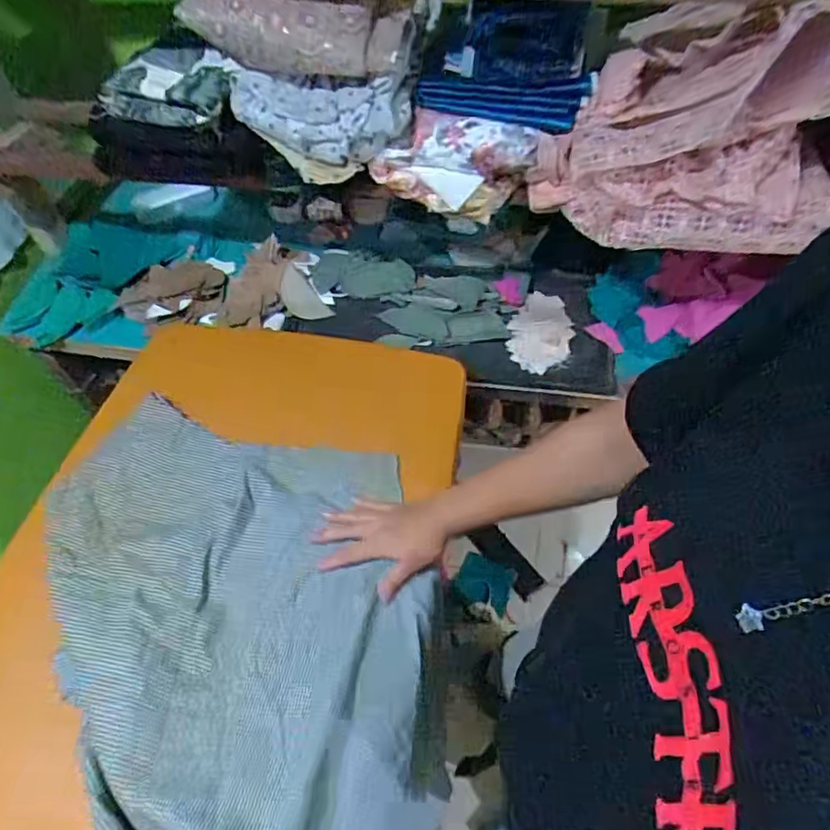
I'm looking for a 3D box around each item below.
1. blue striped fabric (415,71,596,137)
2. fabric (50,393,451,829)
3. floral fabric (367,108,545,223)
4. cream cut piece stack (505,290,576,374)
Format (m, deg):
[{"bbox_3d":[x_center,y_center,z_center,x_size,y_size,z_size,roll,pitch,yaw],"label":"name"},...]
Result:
[{"bbox_3d":[0.101,-0.357,0.662,0.201,0.043,0.039,3,56,6],"label":"blue striped fabric"},{"bbox_3d":[-0.156,0.202,0.559,0.350,0.095,0.585,-24,57,-13],"label":"fabric"},{"bbox_3d":[0.048,-0.299,0.709,0.189,0.119,0.041,7,56,9],"label":"floral fabric"},{"bbox_3d":[0.198,-0.132,0.903,0.096,0.015,0.151,16,58,15],"label":"cream cut piece stack"}]

